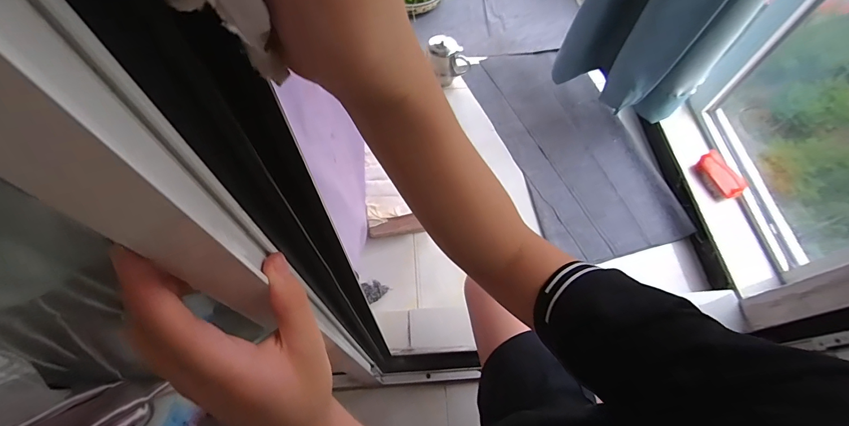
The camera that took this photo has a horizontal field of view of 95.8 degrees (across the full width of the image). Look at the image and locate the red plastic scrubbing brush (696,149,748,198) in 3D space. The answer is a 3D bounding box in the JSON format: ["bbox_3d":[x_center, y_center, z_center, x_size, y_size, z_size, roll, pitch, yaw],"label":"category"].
[{"bbox_3d":[0.779,-0.103,1.008,0.062,0.046,0.146,-12,64,-8],"label":"red plastic scrubbing brush"}]

